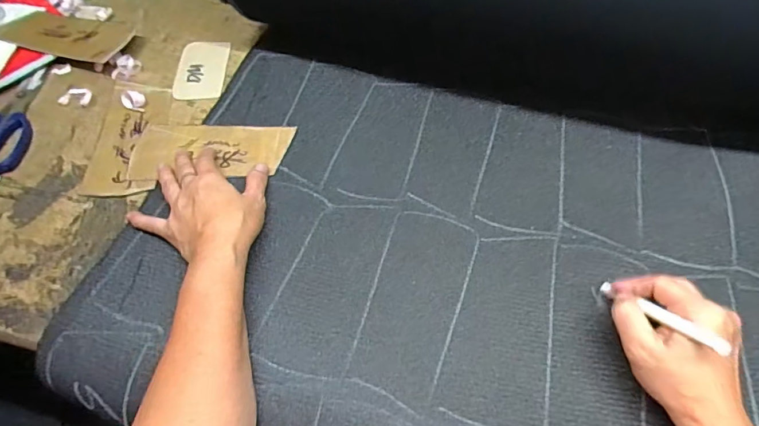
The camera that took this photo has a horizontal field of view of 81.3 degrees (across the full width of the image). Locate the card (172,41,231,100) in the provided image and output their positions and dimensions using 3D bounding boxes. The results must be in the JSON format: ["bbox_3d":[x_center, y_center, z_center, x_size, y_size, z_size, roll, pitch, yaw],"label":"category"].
[{"bbox_3d":[-0.213,-0.173,0.531,0.058,0.004,0.105,-3,57,-1],"label":"card"}]

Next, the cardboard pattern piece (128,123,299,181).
[{"bbox_3d":[-0.173,-0.066,0.457,0.159,0.009,0.070,-1,61,-1],"label":"cardboard pattern piece"}]

